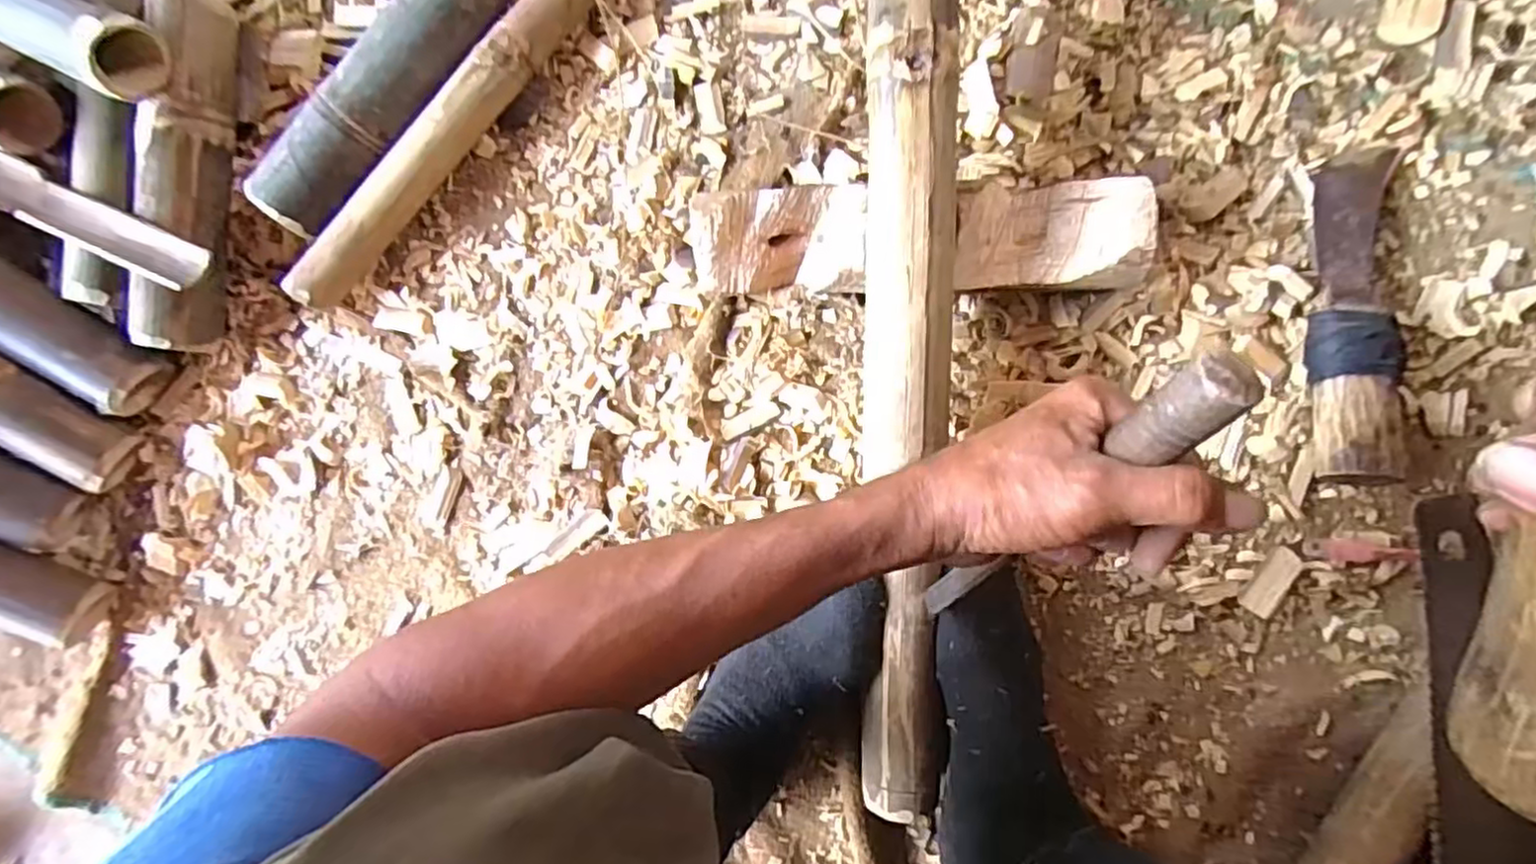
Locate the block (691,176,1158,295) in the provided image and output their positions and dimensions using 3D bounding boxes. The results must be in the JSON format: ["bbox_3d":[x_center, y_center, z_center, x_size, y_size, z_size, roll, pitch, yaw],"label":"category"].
[{"bbox_3d":[0.099,-0.133,0.475,0.294,0.058,0.074,0,89,6],"label":"block"}]

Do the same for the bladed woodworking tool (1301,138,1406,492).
[{"bbox_3d":[0.383,-0.079,0.448,0.049,0.040,0.223,7,78,6],"label":"bladed woodworking tool"}]

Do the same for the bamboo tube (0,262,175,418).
[{"bbox_3d":[-0.592,-0.106,0.523,0.253,0.052,0.052,37,93,-15],"label":"bamboo tube"}]

